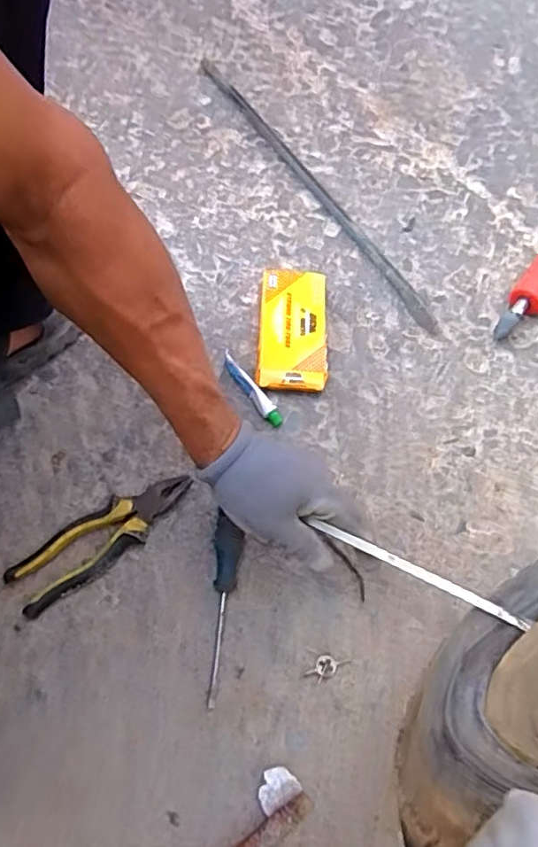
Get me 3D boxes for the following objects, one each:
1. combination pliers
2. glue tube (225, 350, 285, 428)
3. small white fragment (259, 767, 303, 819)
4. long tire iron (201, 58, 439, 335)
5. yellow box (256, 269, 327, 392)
[{"bbox_3d":[-0.157,0.110,0.555,0.187,0.026,0.051,-33,71,-16],"label":"combination pliers"},{"bbox_3d":[-0.018,-0.035,0.620,0.016,0.026,0.095,-35,72,-17],"label":"glue tube"},{"bbox_3d":[0.006,0.303,0.478,0.034,0.012,0.027,-30,70,-15],"label":"small white fragment"},{"bbox_3d":[0.052,-0.324,0.759,0.028,0.012,0.540,-28,70,-15],"label":"long tire iron"},{"bbox_3d":[0.026,-0.107,0.655,0.074,0.025,0.156,4,65,-1],"label":"yellow box"}]

